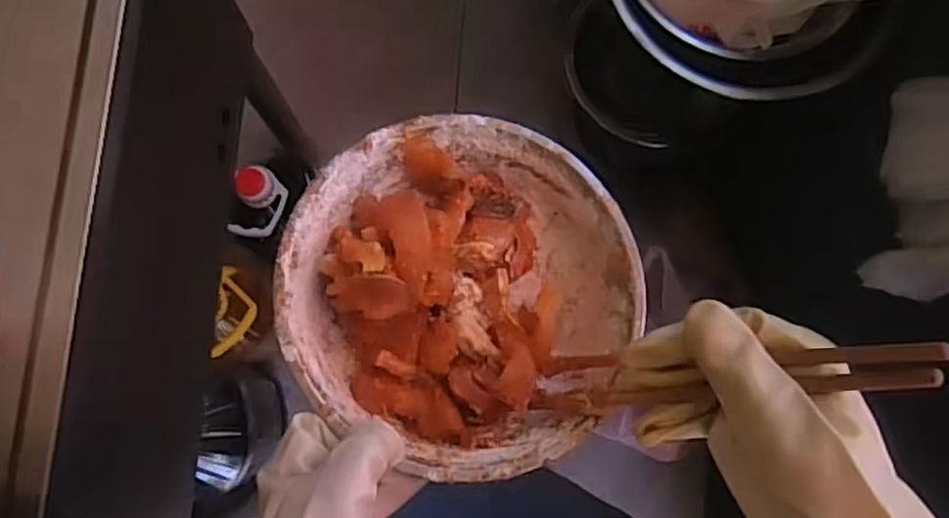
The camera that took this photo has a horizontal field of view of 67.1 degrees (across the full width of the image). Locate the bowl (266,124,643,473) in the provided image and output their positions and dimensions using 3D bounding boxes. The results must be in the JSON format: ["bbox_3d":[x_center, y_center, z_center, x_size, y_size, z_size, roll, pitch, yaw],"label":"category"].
[{"bbox_3d":[-0.006,0.014,0.415,0.193,0.080,0.188,0,81,-1],"label":"bowl"}]

